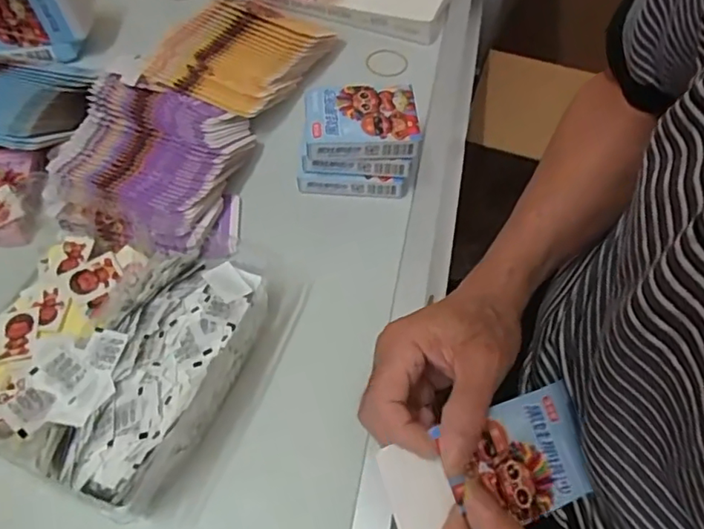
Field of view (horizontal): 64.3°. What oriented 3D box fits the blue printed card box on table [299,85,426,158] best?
[{"bbox_3d":[0.008,-0.119,0.463,0.092,0.022,0.064,-3,58,-3],"label":"blue printed card box on table"}]

